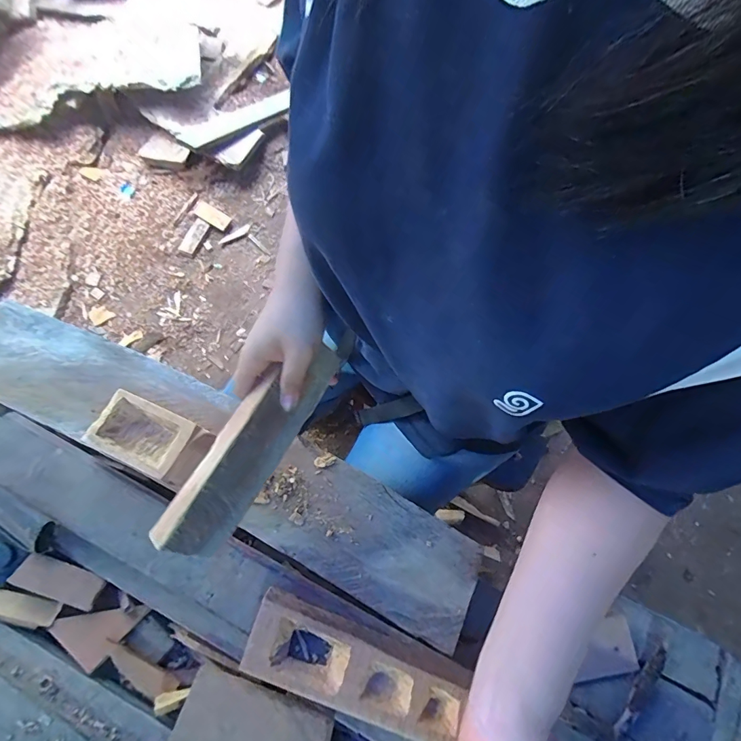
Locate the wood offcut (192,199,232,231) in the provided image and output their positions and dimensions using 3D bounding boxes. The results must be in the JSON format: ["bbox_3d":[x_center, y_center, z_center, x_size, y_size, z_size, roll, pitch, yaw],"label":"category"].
[{"bbox_3d":[-0.533,-0.519,1.329,0.146,0.019,0.062,34,75,9],"label":"wood offcut"}]

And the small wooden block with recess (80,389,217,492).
[{"bbox_3d":[-0.231,0.074,0.438,0.113,0.052,0.065,27,74,7],"label":"small wooden block with recess"}]

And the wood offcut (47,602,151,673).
[{"bbox_3d":[-0.276,0.254,0.408,0.061,0.011,0.071,39,76,10],"label":"wood offcut"}]

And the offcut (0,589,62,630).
[{"bbox_3d":[-0.365,0.236,0.401,0.100,0.013,0.029,12,74,4],"label":"offcut"}]

